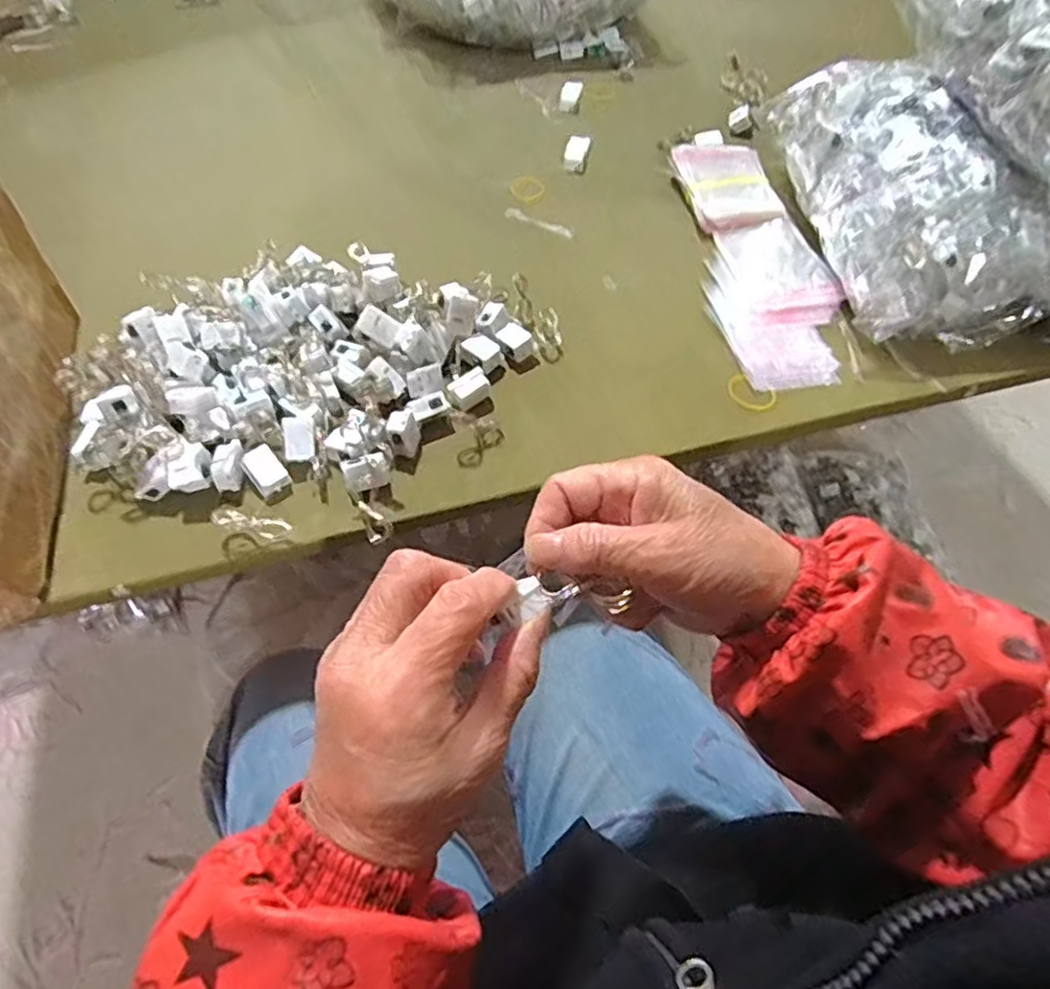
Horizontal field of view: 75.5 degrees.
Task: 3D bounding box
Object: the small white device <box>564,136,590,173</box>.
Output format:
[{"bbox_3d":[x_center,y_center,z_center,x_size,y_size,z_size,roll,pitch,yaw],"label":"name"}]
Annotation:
[{"bbox_3d":[0.048,-0.317,0.633,0.020,0.010,0.054,8,54,4],"label":"small white device"}]

